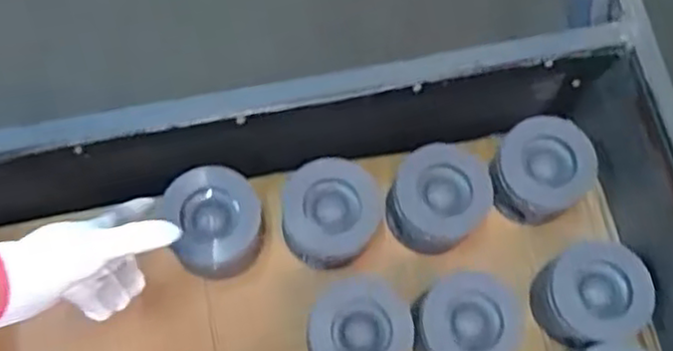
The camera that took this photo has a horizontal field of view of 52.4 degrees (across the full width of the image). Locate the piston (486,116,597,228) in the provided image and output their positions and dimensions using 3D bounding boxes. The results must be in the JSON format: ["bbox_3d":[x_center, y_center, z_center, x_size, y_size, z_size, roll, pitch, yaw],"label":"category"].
[{"bbox_3d":[0.198,-0.004,0.673,0.087,0.075,0.092,0,74,-1],"label":"piston"}]

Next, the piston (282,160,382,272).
[{"bbox_3d":[-0.005,0.038,0.645,0.086,0.069,0.087,2,74,-1],"label":"piston"}]

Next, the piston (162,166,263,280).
[{"bbox_3d":[-0.111,0.047,0.640,0.081,0.072,0.090,-16,75,-6],"label":"piston"}]

